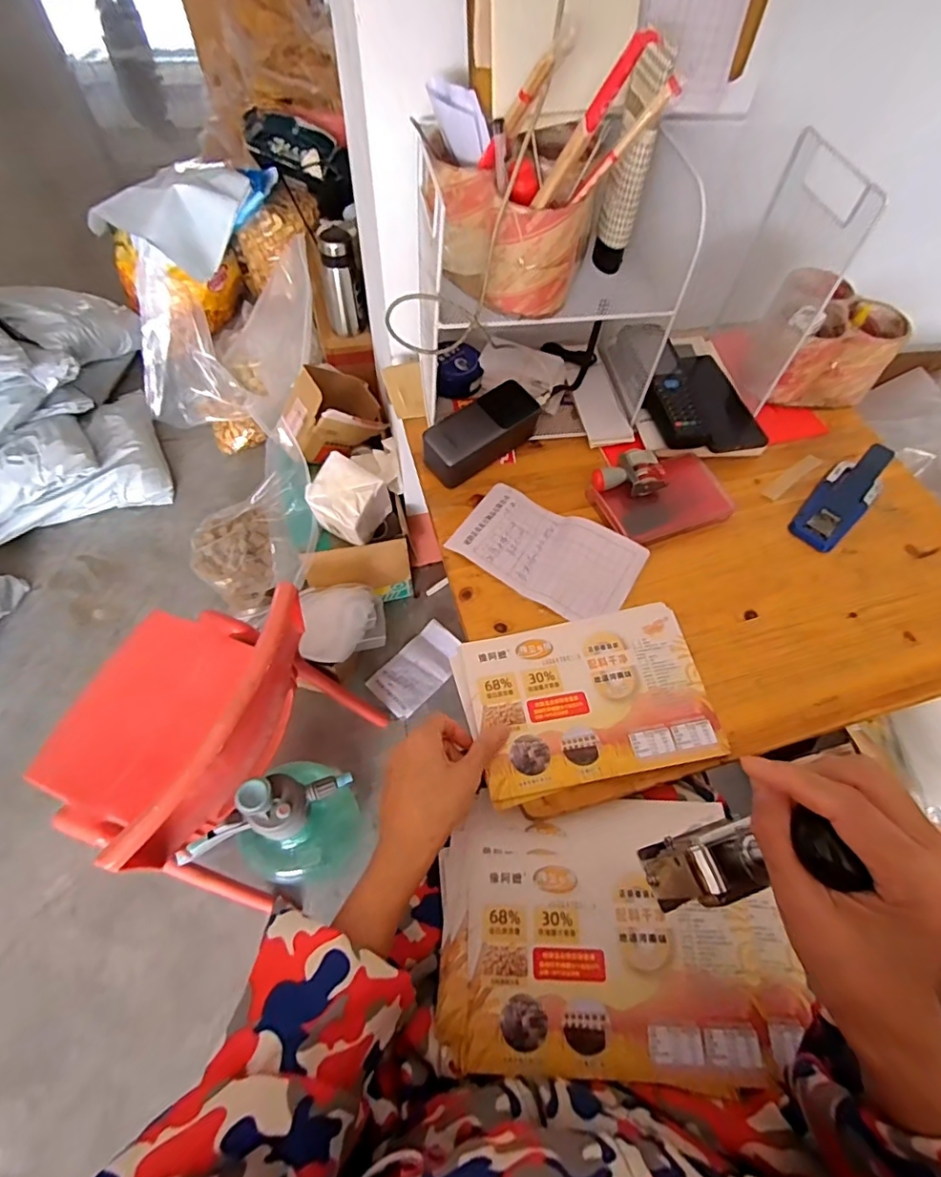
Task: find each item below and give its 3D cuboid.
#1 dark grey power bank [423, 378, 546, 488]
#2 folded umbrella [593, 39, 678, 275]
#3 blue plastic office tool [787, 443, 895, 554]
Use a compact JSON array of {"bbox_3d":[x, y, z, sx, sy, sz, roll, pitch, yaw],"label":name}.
[{"bbox_3d":[0.012,-0.166,0.596,0.129,0.052,0.058,-34,67,-20],"label":"dark grey power bank"},{"bbox_3d":[0.141,-0.373,0.486,0.035,0.165,0.040,16,60,6],"label":"folded umbrella"},{"bbox_3d":[0.402,-0.097,0.589,0.053,0.041,0.127,41,80,18],"label":"blue plastic office tool"}]

